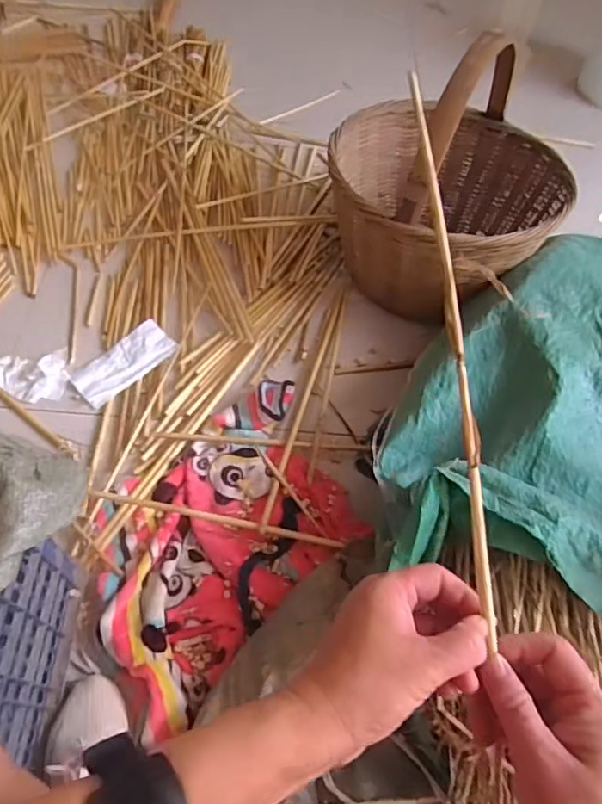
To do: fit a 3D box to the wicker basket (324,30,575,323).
[{"bbox_3d":[0.264,-0.409,0.961,0.401,0.392,0.417,-20,62,-18],"label":"wicker basket"}]

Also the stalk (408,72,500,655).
[{"bbox_3d":[0.086,-0.016,0.296,0.010,0.009,0.296,-12,99,-11],"label":"stalk"}]

